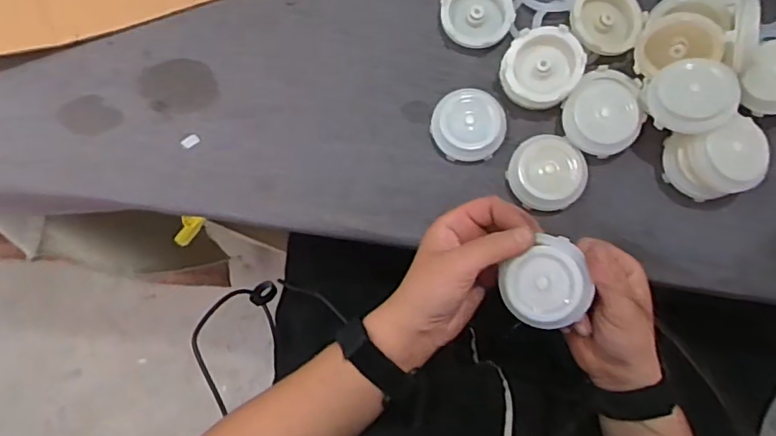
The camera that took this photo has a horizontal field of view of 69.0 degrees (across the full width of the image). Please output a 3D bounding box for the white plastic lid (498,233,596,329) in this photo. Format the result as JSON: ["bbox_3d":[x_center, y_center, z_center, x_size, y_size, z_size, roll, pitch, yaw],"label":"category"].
[{"bbox_3d":[0.103,0.042,0.366,0.053,0.013,0.057,4,100,22],"label":"white plastic lid"}]

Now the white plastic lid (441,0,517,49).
[{"bbox_3d":[0.073,-0.167,0.469,0.058,0.017,0.058,0,81,3],"label":"white plastic lid"}]

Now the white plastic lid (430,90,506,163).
[{"bbox_3d":[0.065,-0.072,0.450,0.057,0.022,0.053,0,81,3],"label":"white plastic lid"}]

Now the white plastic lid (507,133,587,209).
[{"bbox_3d":[0.124,-0.036,0.438,0.057,0.022,0.057,0,81,3],"label":"white plastic lid"}]

